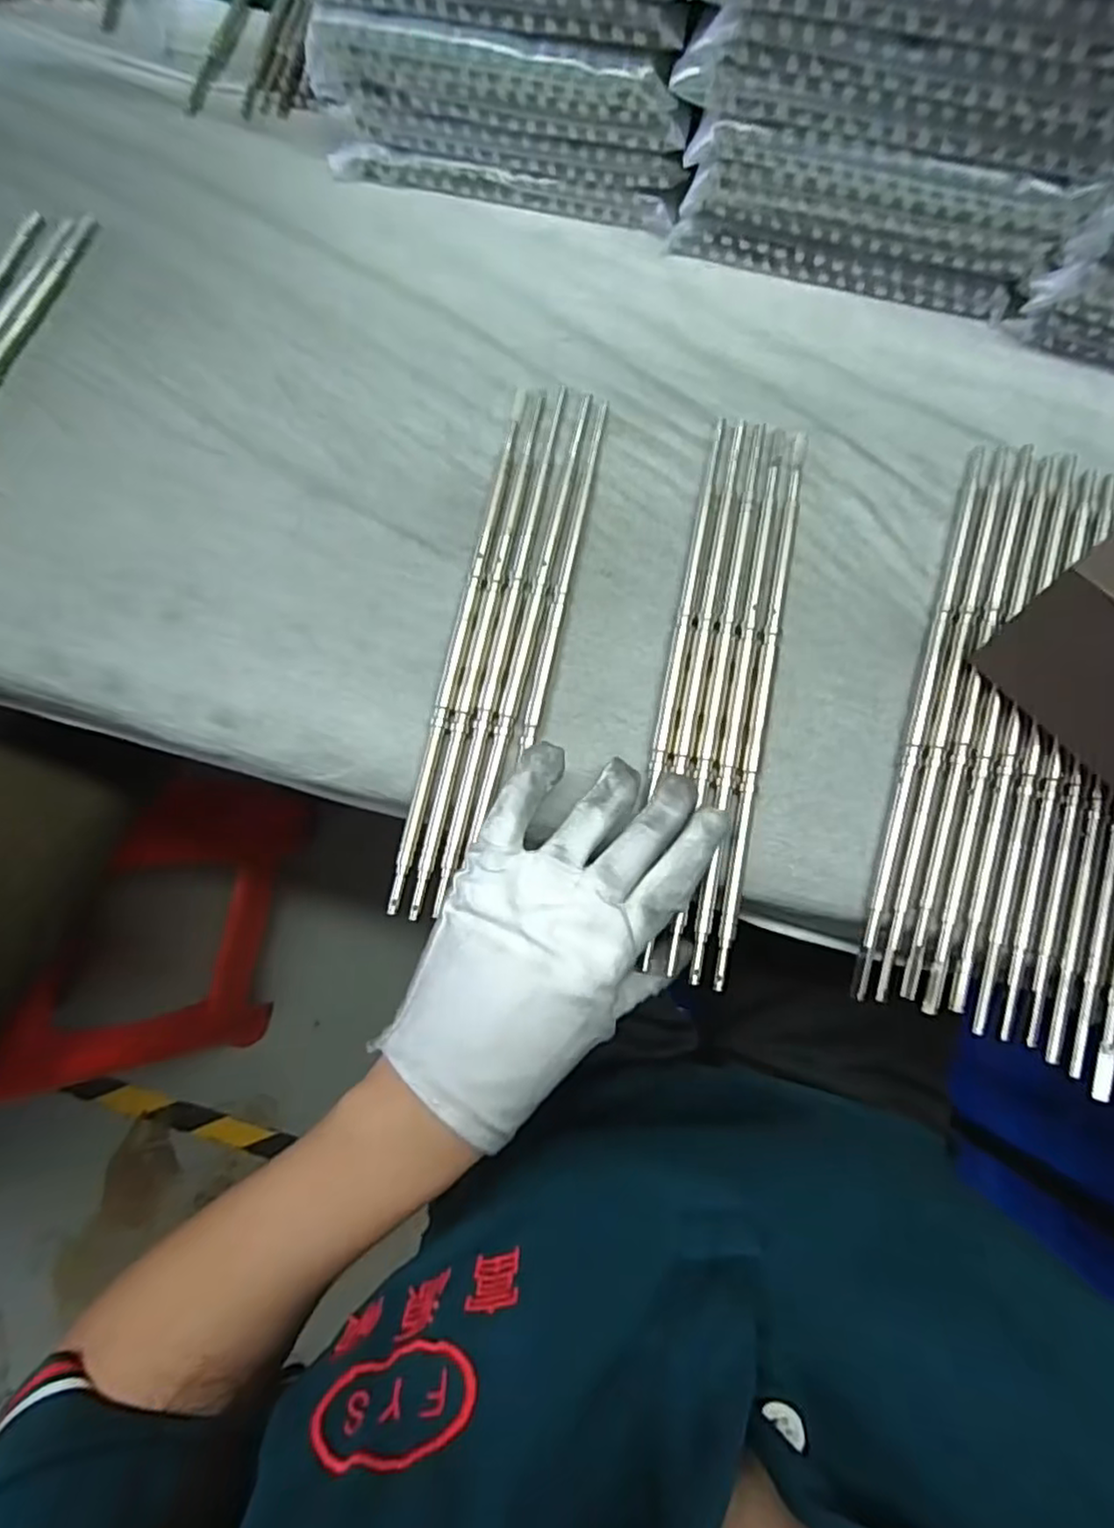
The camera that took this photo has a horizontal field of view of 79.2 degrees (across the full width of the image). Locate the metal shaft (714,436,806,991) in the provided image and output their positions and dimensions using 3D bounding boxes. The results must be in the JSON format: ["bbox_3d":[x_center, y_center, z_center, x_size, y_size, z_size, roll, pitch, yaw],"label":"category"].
[{"bbox_3d":[0.093,-0.033,0.306,0.009,0.004,0.258,11,79,4],"label":"metal shaft"}]

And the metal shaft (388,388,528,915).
[{"bbox_3d":[-0.045,-0.062,0.315,0.010,0.005,0.258,12,83,4],"label":"metal shaft"}]

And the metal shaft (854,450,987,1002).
[{"bbox_3d":[0.166,-0.026,0.301,0.009,0.008,0.258,17,83,5],"label":"metal shaft"}]

